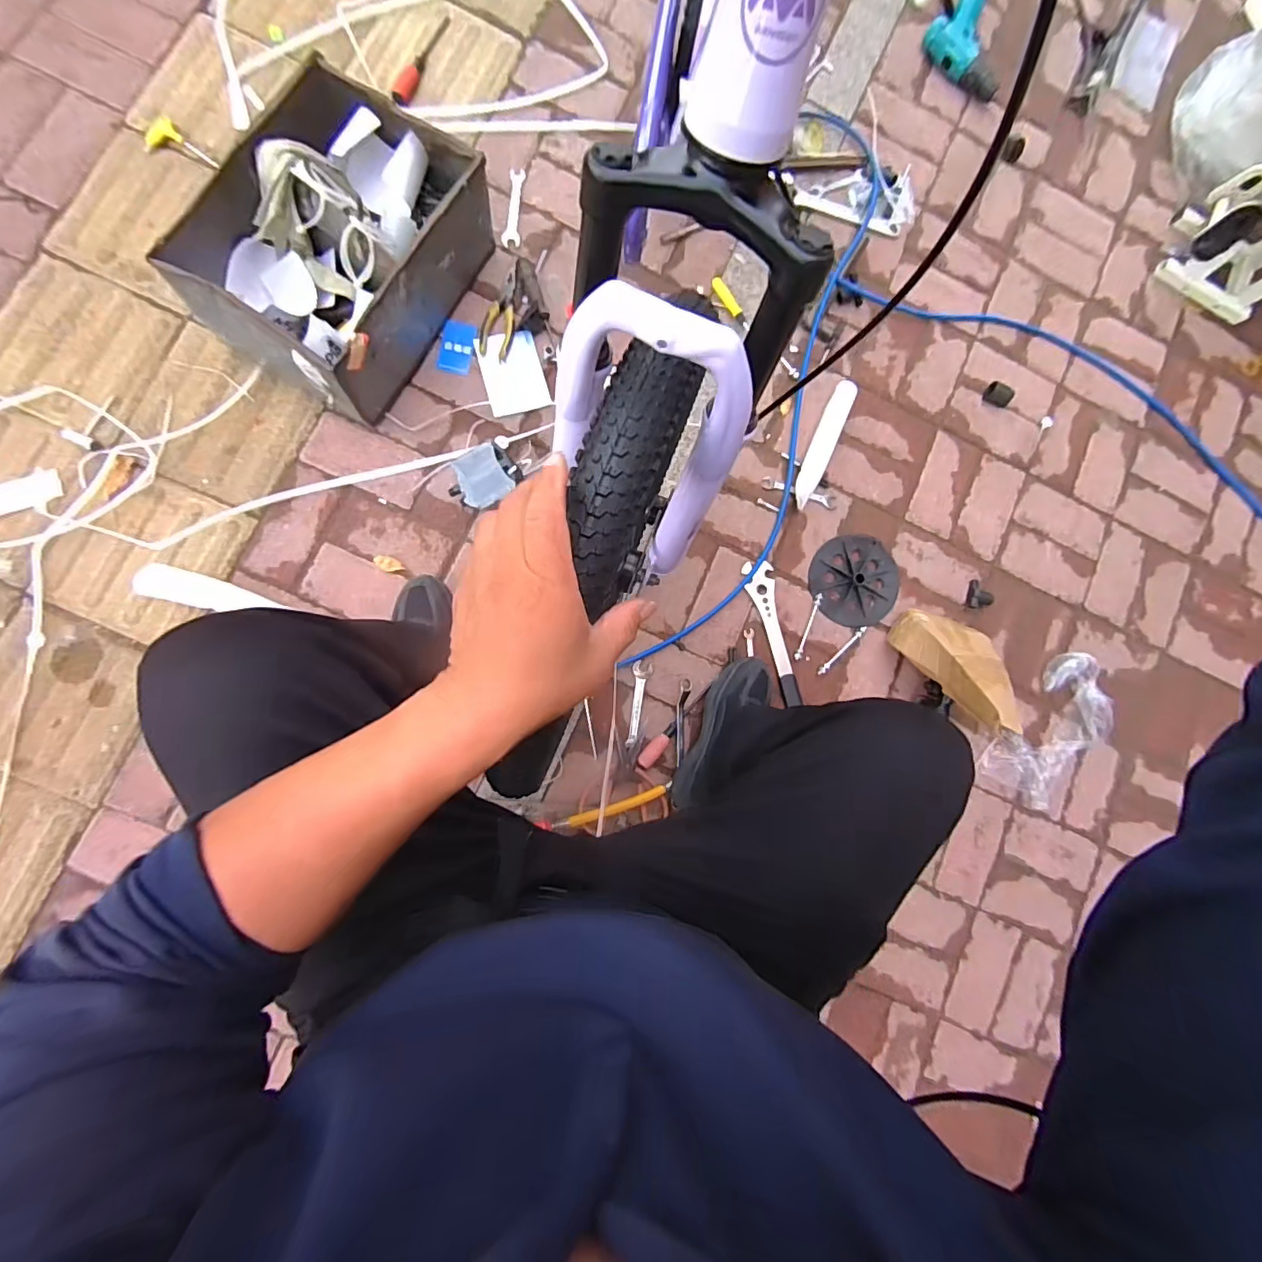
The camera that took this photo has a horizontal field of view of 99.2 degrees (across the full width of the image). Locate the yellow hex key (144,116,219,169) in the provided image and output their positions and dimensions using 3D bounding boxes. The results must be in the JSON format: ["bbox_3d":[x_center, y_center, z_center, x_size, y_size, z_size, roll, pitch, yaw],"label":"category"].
[{"bbox_3d":[-0.744,-0.786,0.879,0.106,0.016,0.060,38,82,-2],"label":"yellow hex key"}]

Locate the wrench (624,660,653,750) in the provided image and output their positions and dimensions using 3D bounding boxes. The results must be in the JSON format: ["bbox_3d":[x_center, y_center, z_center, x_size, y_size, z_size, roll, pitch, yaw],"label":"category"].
[{"bbox_3d":[0.015,0.124,0.909,0.035,0.005,0.144,8,79,-9],"label":"wrench"}]

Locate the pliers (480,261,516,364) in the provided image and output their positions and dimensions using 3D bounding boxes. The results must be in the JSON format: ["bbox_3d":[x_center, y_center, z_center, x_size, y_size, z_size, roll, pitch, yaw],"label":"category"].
[{"bbox_3d":[-0.216,-0.552,0.919,0.047,0.012,0.177,14,84,-6],"label":"pliers"}]

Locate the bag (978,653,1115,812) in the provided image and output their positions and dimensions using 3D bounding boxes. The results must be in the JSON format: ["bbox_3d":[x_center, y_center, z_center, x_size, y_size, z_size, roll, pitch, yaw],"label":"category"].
[{"bbox_3d":[0.765,0.181,0.971,0.156,0.042,0.280,44,82,-2],"label":"bag"}]

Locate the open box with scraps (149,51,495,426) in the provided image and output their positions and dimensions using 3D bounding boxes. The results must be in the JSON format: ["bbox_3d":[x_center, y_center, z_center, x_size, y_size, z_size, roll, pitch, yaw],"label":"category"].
[{"bbox_3d":[-0.441,-0.586,0.834,0.295,0.187,0.421,29,83,-5],"label":"open box with scraps"}]

